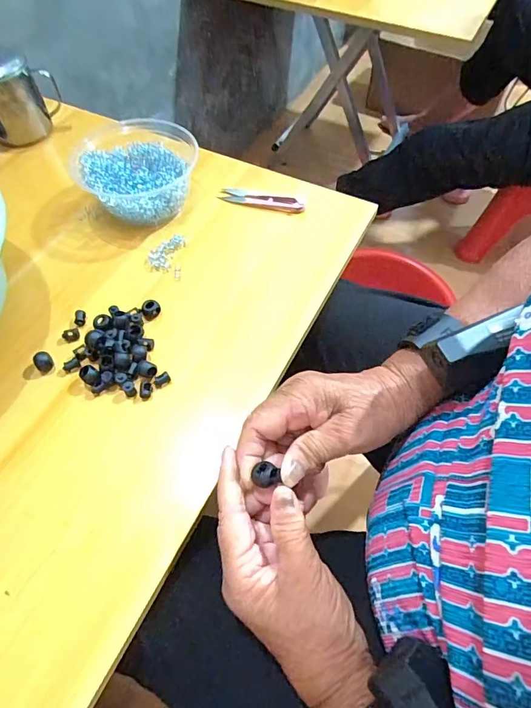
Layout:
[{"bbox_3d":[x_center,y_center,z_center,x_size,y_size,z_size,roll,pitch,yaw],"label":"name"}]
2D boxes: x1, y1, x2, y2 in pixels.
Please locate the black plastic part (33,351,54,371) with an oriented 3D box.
[{"bbox_3d":[-0.198,0.007,0.373,0.014,0.010,0.016,-37,64,-21],"label":"black plastic part"}]

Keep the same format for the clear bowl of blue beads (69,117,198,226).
[{"bbox_3d":[-0.139,-0.206,0.472,0.111,0.046,0.132,9,58,6],"label":"clear bowl of blue beads"}]

